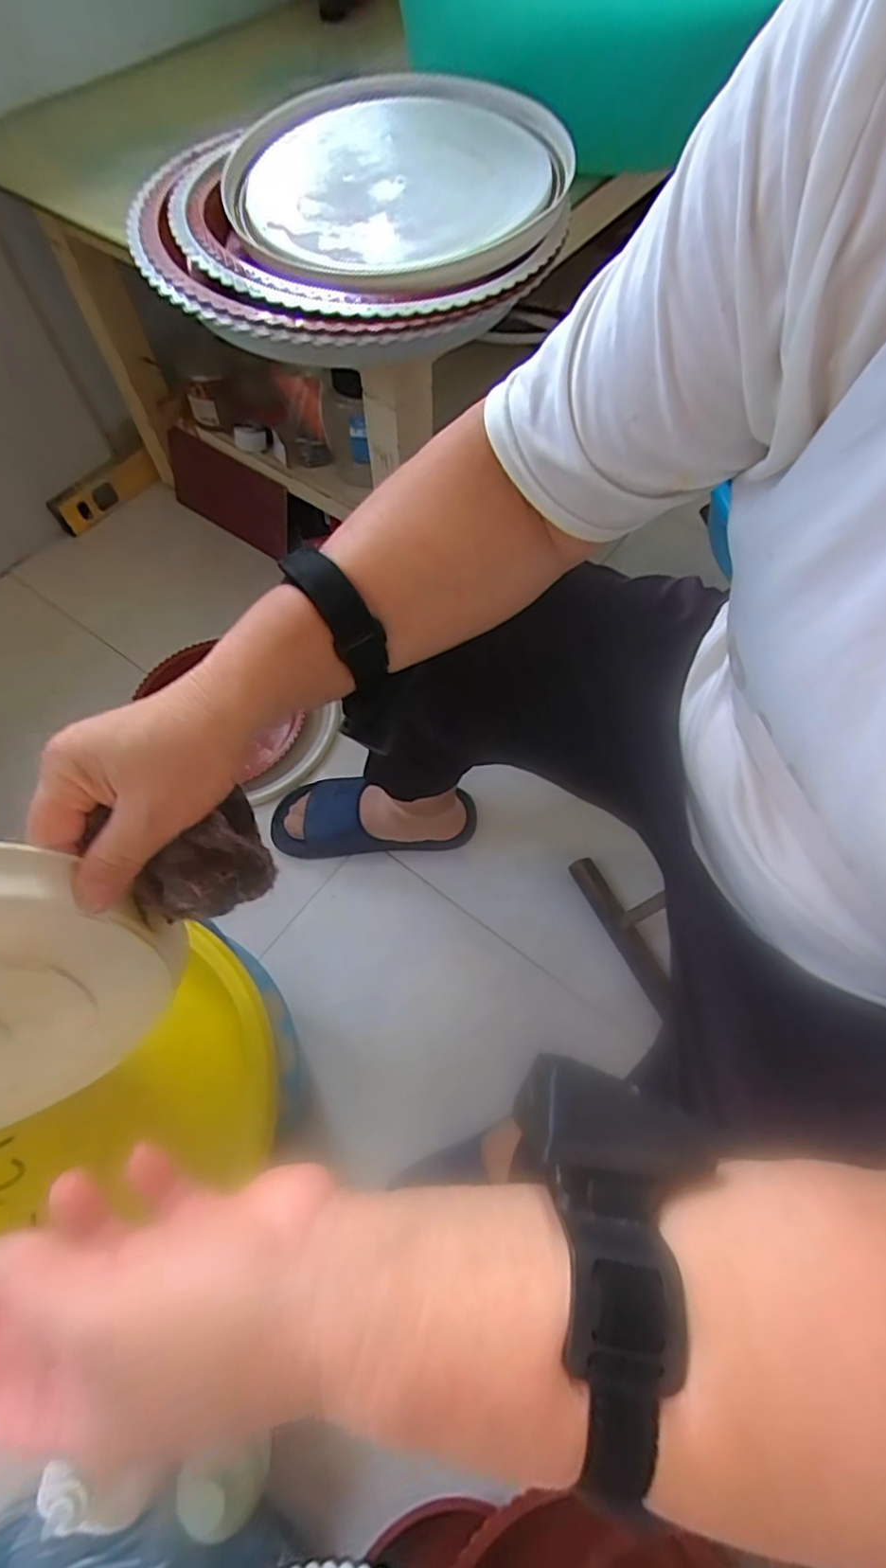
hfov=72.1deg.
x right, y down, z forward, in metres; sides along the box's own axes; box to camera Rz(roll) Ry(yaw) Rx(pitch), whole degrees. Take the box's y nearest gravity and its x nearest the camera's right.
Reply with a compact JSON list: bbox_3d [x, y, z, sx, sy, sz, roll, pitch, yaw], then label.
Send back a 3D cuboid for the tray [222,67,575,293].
[{"bbox_3d":[-0.051,-0.583,0.578,0.306,0.050,0.336,0,64,-1],"label":"tray"}]

